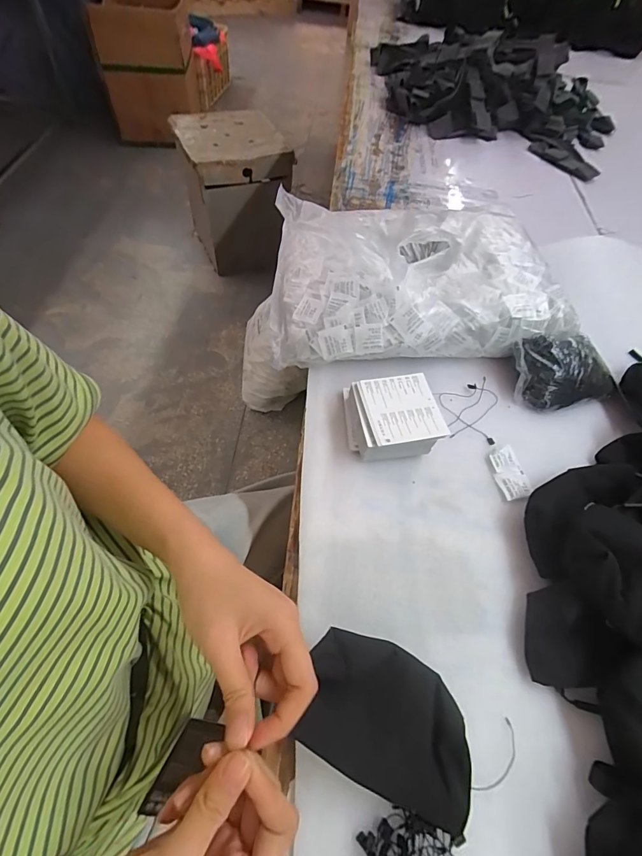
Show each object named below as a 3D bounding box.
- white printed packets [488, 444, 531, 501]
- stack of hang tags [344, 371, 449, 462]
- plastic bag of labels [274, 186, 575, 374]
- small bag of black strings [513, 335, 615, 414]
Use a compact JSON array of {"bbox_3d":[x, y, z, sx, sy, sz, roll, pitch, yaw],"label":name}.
[{"bbox_3d":[0.247,0.058,0.521,0.039,0.009,0.075,-7,58,-8],"label":"white printed packets"},{"bbox_3d":[0.093,-0.014,0.526,0.116,0.055,0.113,-3,58,-6],"label":"stack of hang tags"},{"bbox_3d":[0.143,-0.254,0.659,0.439,0.103,0.339,-1,58,-4],"label":"plastic bag of labels"},{"bbox_3d":[0.348,-0.083,0.575,0.130,0.066,0.094,-5,58,-7],"label":"small bag of black strings"}]

